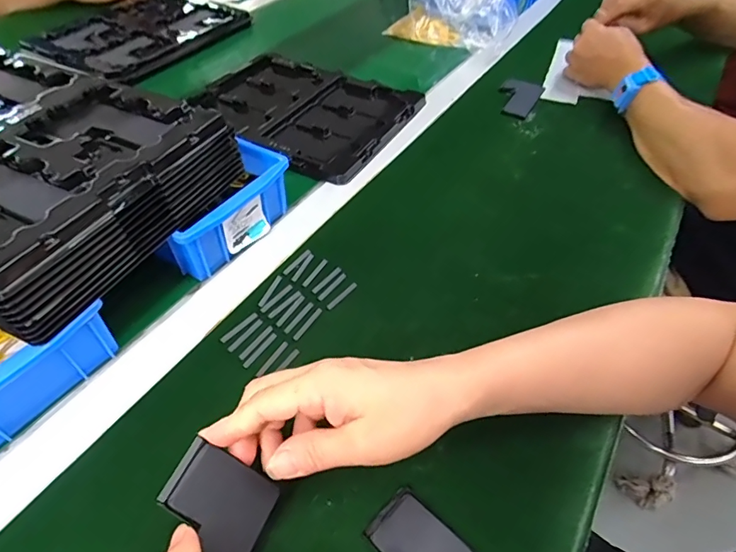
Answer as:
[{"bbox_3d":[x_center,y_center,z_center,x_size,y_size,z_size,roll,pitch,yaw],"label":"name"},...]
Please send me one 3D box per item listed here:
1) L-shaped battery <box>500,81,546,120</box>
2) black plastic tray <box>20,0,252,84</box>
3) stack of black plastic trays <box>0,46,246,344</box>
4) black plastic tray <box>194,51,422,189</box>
[{"bbox_3d":[0.204,-0.246,0.635,0.052,0.011,0.096,22,52,17],"label":"L-shaped battery"},{"bbox_3d":[-0.359,-0.399,0.754,0.221,0.018,0.308,21,51,16],"label":"black plastic tray"},{"bbox_3d":[-0.286,-0.095,0.377,0.288,0.058,0.214,22,52,17],"label":"stack of black plastic trays"},{"bbox_3d":[-0.093,-0.218,0.609,0.279,0.026,0.207,26,53,20],"label":"black plastic tray"}]

